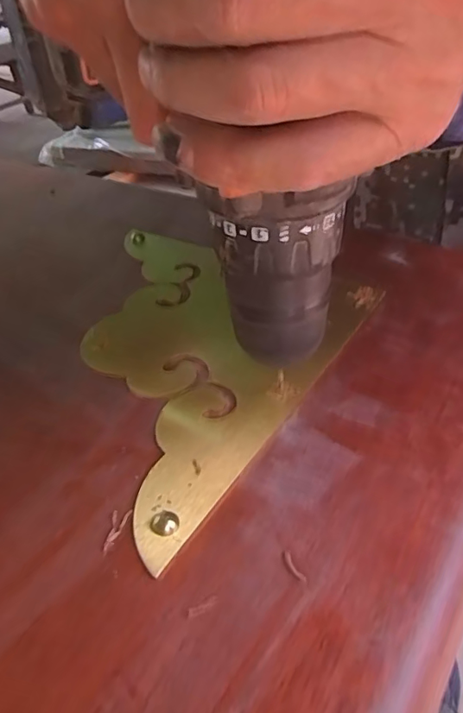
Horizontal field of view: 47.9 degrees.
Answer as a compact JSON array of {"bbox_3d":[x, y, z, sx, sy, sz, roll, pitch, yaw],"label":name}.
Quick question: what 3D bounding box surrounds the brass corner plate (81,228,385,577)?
[{"bbox_3d":[-0.041,-0.009,0.278,0.180,0.005,0.184,21,48,31],"label":"brass corner plate"}]

